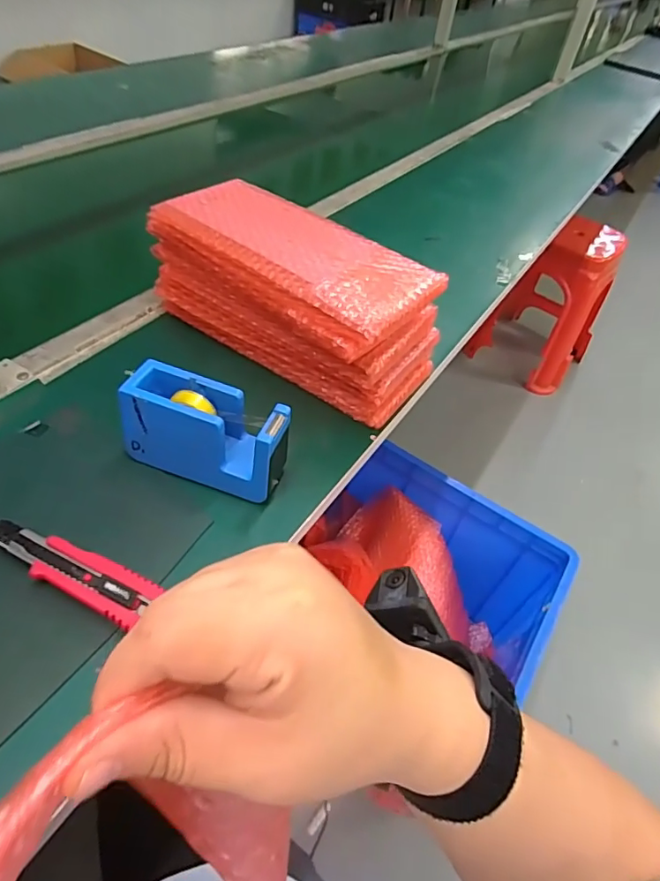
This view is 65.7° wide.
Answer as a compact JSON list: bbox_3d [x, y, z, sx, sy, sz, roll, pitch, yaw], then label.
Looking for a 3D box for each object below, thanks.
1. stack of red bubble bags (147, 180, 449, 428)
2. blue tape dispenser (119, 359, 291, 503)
[{"bbox_3d":[-0.036,-0.153,0.536,0.289,0.124,0.137,35,52,20],"label":"stack of red bubble bags"},{"bbox_3d":[-0.100,-0.008,0.421,0.128,0.076,0.050,18,48,6],"label":"blue tape dispenser"}]

